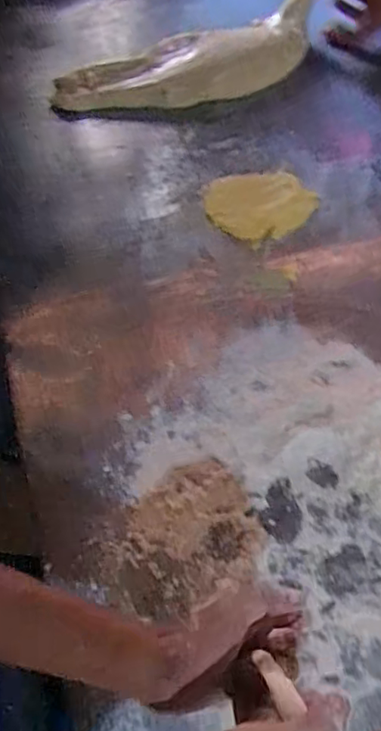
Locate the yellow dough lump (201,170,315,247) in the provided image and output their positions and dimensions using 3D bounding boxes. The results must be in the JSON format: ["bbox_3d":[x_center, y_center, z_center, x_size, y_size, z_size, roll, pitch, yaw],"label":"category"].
[{"bbox_3d":[0.081,-0.195,0.681,0.117,0.016,0.110,-1,63,2],"label":"yellow dough lump"}]

